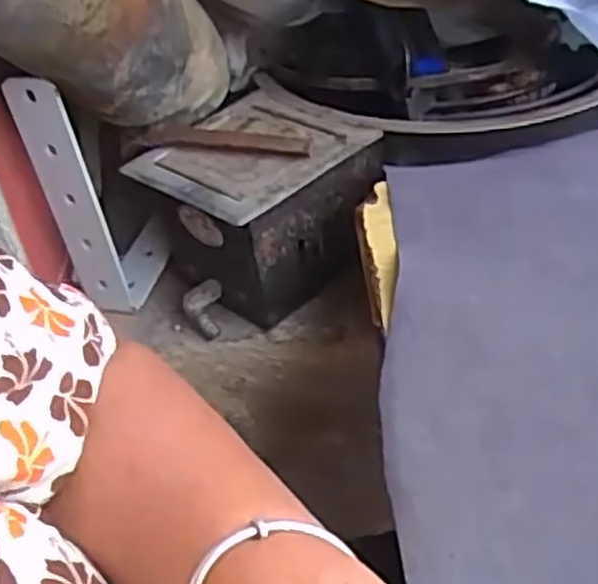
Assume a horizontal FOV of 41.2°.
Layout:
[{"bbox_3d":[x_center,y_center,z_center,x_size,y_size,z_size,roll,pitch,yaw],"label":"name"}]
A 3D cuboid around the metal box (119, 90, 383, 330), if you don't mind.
[{"bbox_3d":[-0.027,-0.065,0.605,0.143,0.113,0.146,22,47,31],"label":"metal box"}]

